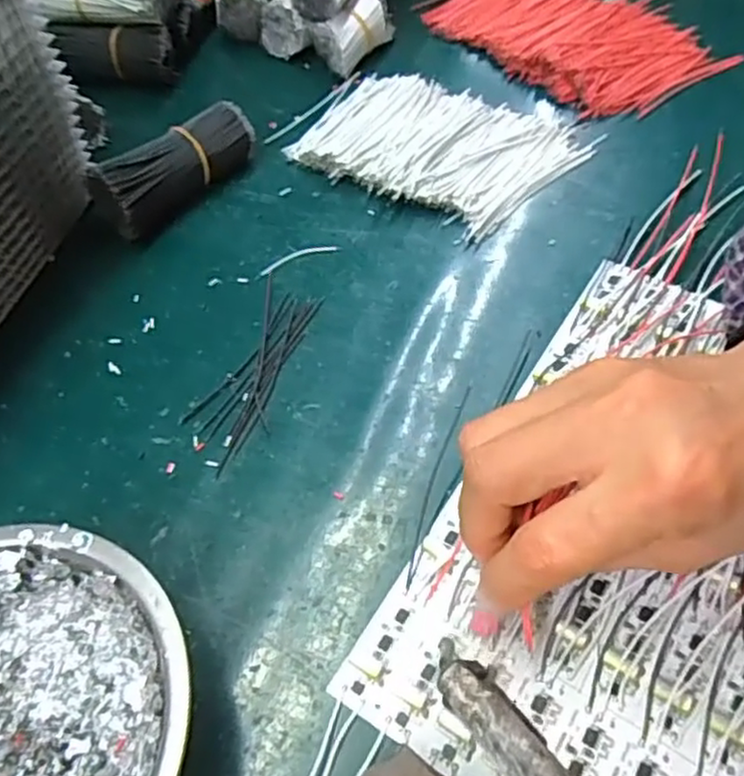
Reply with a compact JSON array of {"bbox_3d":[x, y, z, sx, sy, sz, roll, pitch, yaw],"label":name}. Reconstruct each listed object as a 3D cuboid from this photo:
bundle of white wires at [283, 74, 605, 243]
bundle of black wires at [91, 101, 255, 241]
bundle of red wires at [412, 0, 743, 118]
[{"bbox_3d":[0.036,-0.137,0.384,0.140,0.012,0.097,30,64,21],"label":"bundle of white wires"},{"bbox_3d":[-0.102,-0.118,0.370,0.090,0.036,0.041,-31,60,-15],"label":"bundle of black wires"},{"bbox_3d":[0.122,-0.223,0.431,0.103,0.013,0.172,-37,62,-19],"label":"bundle of red wires"}]

